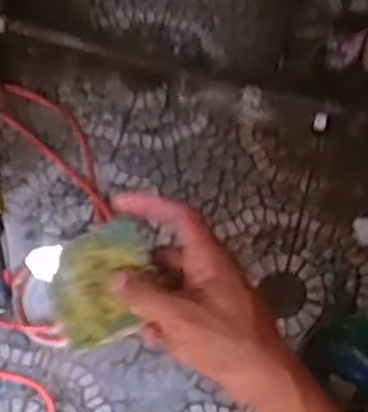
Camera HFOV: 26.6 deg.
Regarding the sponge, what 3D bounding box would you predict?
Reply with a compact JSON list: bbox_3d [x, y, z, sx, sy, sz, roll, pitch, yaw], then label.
[{"bbox_3d":[-0.057,0.054,0.541,0.075,0.009,0.076,-22,76,7],"label":"sponge"}]

